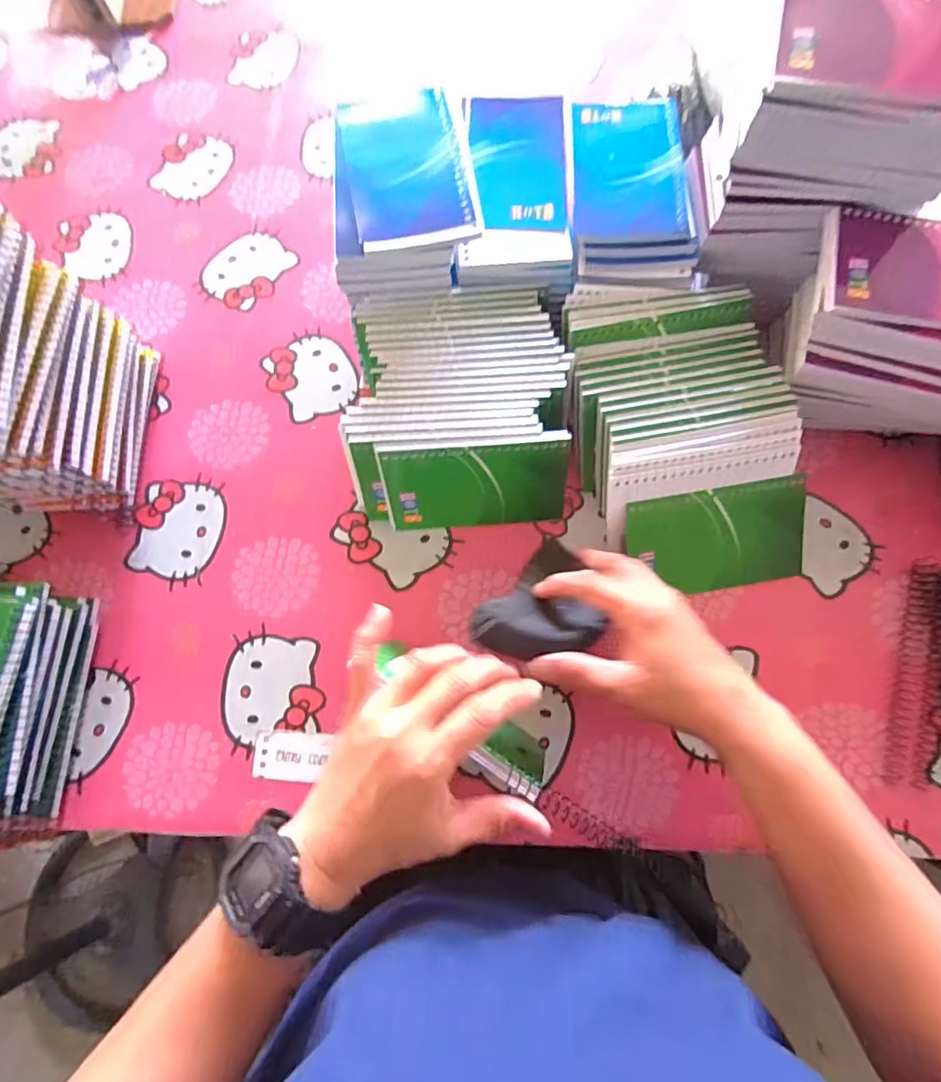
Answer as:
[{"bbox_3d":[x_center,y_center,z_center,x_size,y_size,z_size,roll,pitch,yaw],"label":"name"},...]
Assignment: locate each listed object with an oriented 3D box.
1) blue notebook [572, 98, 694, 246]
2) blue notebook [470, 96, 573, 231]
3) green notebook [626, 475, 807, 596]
[{"bbox_3d":[0.117,-0.276,0.393,0.081,0.007,0.130,-1,74,1],"label":"blue notebook"},{"bbox_3d":[0.038,-0.288,0.400,0.076,0.006,0.132,2,74,2],"label":"blue notebook"},{"bbox_3d":[0.179,-0.001,0.385,0.127,0.007,0.076,-9,108,1],"label":"green notebook"}]

